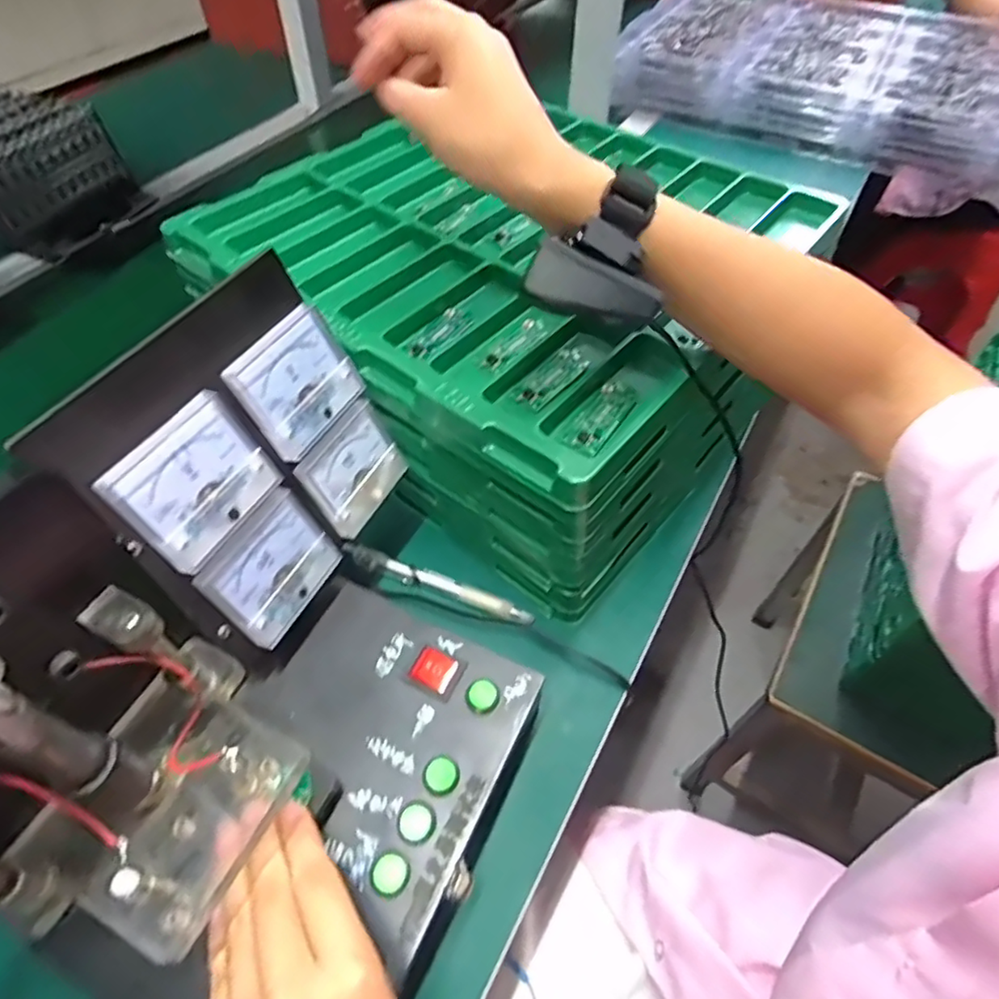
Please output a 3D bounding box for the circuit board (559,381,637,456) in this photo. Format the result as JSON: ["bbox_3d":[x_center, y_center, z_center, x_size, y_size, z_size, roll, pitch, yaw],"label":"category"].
[{"bbox_3d":[0.060,-0.049,0.358,0.025,0.007,0.056,32,59,21],"label":"circuit board"}]

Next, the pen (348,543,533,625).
[{"bbox_3d":[-0.045,0.060,0.430,0.142,0.013,0.013,18,55,13],"label":"pen"}]

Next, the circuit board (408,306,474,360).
[{"bbox_3d":[-0.039,-0.110,0.402,0.022,0.004,0.053,28,58,19],"label":"circuit board"}]

